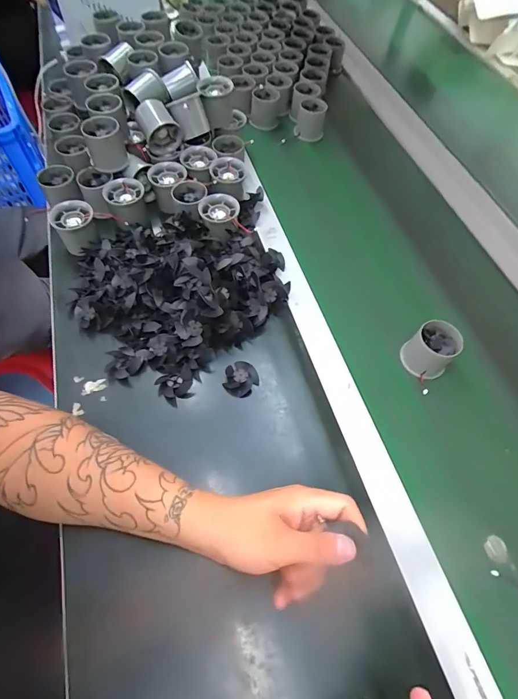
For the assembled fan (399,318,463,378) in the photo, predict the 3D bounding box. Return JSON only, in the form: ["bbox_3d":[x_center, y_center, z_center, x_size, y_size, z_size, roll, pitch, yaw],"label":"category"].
[{"bbox_3d":[0.212,0.000,0.459,0.050,0.050,0.051,2,59,-3],"label":"assembled fan"}]

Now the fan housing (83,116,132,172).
[{"bbox_3d":[-0.227,-0.303,0.554,0.056,0.056,0.057,-19,62,-14],"label":"fan housing"}]

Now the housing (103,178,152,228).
[{"bbox_3d":[-0.195,-0.213,0.564,0.056,0.058,0.068,-14,61,-12],"label":"housing"}]

